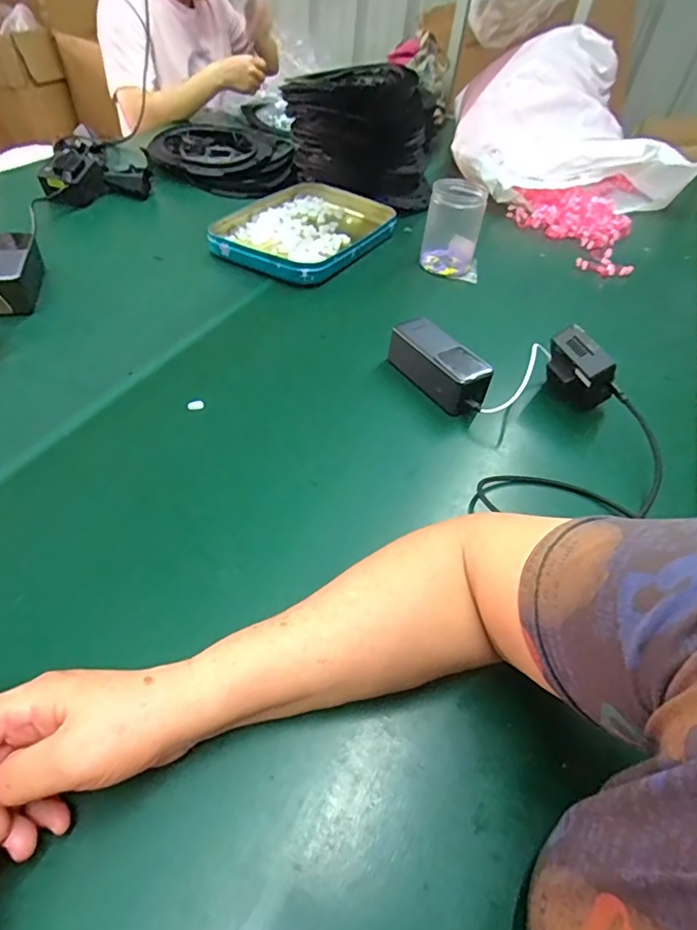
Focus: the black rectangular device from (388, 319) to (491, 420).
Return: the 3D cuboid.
[{"bbox_3d":[0.111,-0.118,0.619,0.055,0.059,0.141,-23,54,-27],"label":"black rectangular device"}]

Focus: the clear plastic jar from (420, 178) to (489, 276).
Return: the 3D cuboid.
[{"bbox_3d":[0.170,-0.389,0.831,0.089,0.109,0.077,14,45,5],"label":"clear plastic jar"}]

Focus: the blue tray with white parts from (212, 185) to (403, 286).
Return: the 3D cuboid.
[{"bbox_3d":[-0.075,-0.408,0.883,0.249,0.035,0.330,26,48,15],"label":"blue tray with white parts"}]

